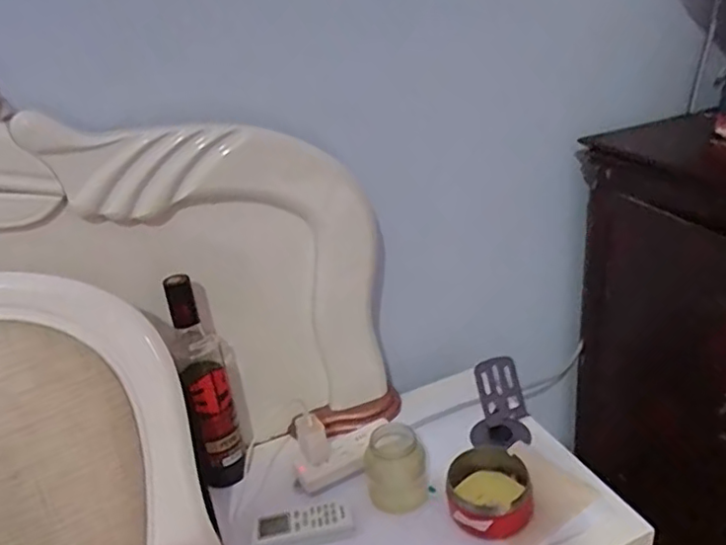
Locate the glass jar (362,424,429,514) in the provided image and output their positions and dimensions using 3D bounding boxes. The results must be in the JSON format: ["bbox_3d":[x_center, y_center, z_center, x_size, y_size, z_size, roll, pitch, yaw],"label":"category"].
[{"bbox_3d":[0.041,0.243,0.761,0.072,0.091,0.062,-10,26,-6],"label":"glass jar"}]

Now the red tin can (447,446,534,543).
[{"bbox_3d":[0.149,0.260,0.729,0.093,0.051,0.092,-6,26,3],"label":"red tin can"}]

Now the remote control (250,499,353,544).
[{"bbox_3d":[-0.074,0.297,0.733,0.118,0.019,0.041,-12,26,-10],"label":"remote control"}]

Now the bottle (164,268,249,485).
[{"bbox_3d":[-0.199,0.139,0.785,0.060,0.280,0.072,-13,26,-11],"label":"bottle"}]

